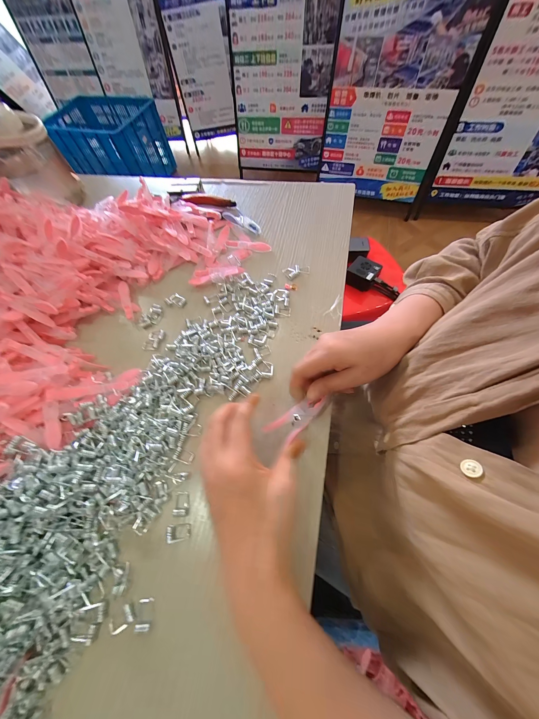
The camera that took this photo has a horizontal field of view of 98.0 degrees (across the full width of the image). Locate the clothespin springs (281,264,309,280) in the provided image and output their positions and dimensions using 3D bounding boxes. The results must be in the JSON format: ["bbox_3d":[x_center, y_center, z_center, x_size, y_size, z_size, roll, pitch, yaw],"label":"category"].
[{"bbox_3d":[0.044,-0.141,0.367,0.040,0.007,0.022,-22,66,-5],"label":"clothespin springs"}]

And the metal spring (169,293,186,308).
[{"bbox_3d":[-0.140,-0.091,0.361,0.024,0.008,0.014,33,72,17],"label":"metal spring"}]

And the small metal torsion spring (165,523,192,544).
[{"bbox_3d":[-0.094,0.177,0.240,0.026,0.005,0.015,-5,65,2],"label":"small metal torsion spring"}]

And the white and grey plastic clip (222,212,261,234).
[{"bbox_3d":[-0.049,-0.243,0.414,0.079,0.010,0.018,32,72,17],"label":"white and grey plastic clip"}]

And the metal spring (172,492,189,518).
[{"bbox_3d":[-0.094,0.154,0.250,0.017,0.006,0.023,-3,65,3],"label":"metal spring"}]

